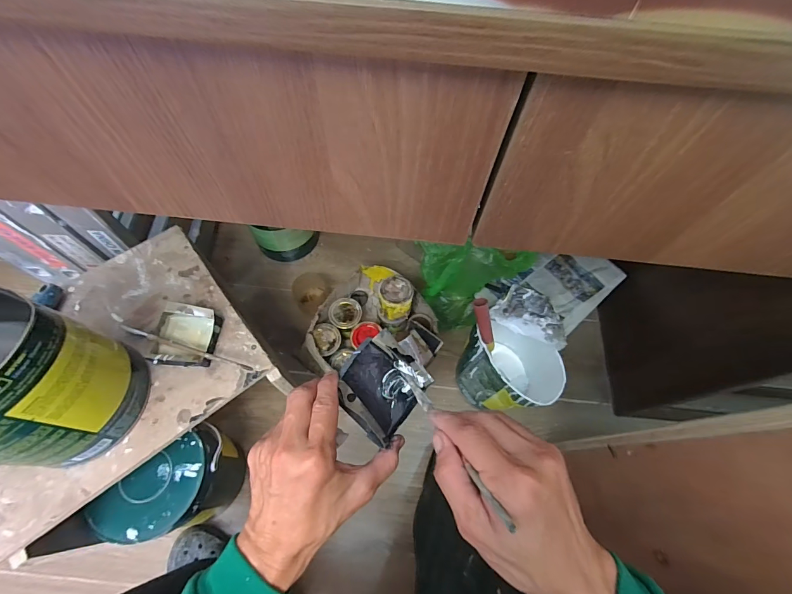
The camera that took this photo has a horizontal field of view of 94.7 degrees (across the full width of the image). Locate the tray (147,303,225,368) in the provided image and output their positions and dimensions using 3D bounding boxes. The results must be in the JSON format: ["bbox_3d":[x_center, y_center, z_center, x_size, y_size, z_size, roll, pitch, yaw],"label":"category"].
[{"bbox_3d":[-0.289,0.054,0.500,0.077,0.032,0.082,5,64,-1],"label":"tray"}]

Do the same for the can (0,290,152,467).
[{"bbox_3d":[-0.400,0.091,0.385,0.161,0.198,0.151,10,64,2],"label":"can"}]

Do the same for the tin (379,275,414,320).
[{"bbox_3d":[-0.001,0.005,0.760,0.067,0.066,0.071,1,64,-2],"label":"tin"}]

